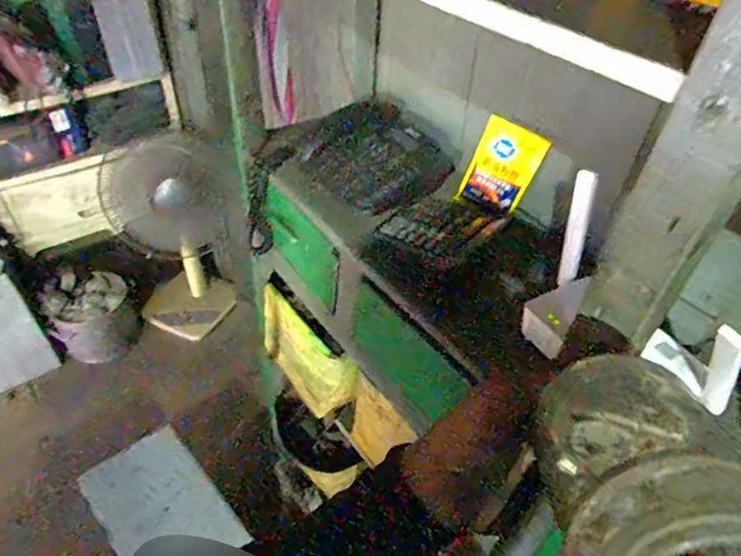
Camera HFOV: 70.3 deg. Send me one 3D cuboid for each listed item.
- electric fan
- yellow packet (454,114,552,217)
[{"bbox_3d":[-0.629,-0.118,1.857,0.452,0.634,0.387,-19,48,-21],"label":"electric fan"},{"bbox_3d":[0.175,-0.147,0.710,0.012,0.117,0.094,0,33,-47],"label":"yellow packet"}]

